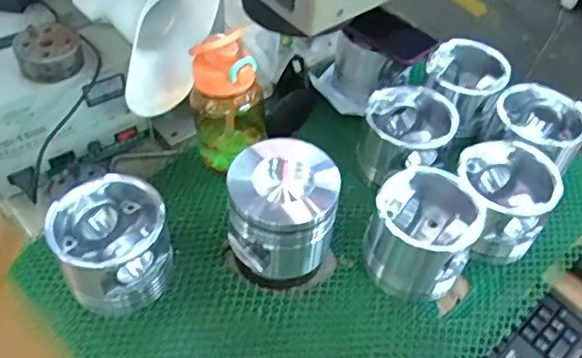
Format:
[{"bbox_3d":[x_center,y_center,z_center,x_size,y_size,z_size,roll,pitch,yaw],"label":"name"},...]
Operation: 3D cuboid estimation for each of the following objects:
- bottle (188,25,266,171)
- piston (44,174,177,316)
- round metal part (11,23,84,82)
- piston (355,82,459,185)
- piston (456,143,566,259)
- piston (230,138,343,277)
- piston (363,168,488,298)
[{"bbox_3d":[-0.079,-0.096,0.722,0.079,0.165,0.074,30,52,21],"label":"bottle"},{"bbox_3d":[-0.183,0.072,0.618,0.111,0.109,0.102,3,48,-3],"label":"piston"},{"bbox_3d":[-0.273,-0.143,0.665,0.069,0.036,0.069,3,48,-3],"label":"round metal part"},{"bbox_3d":[0.147,-0.055,0.752,0.112,0.086,0.114,18,49,11],"label":"piston"},{"bbox_3d":[0.246,0.024,0.699,0.114,0.092,0.117,38,55,26],"label":"piston"},{"bbox_3d":[-0.008,0.032,0.619,0.097,0.125,0.105,24,50,16],"label":"piston"},{"bbox_3d":[0.147,0.058,0.654,0.107,0.100,0.125,29,52,20],"label":"piston"}]

